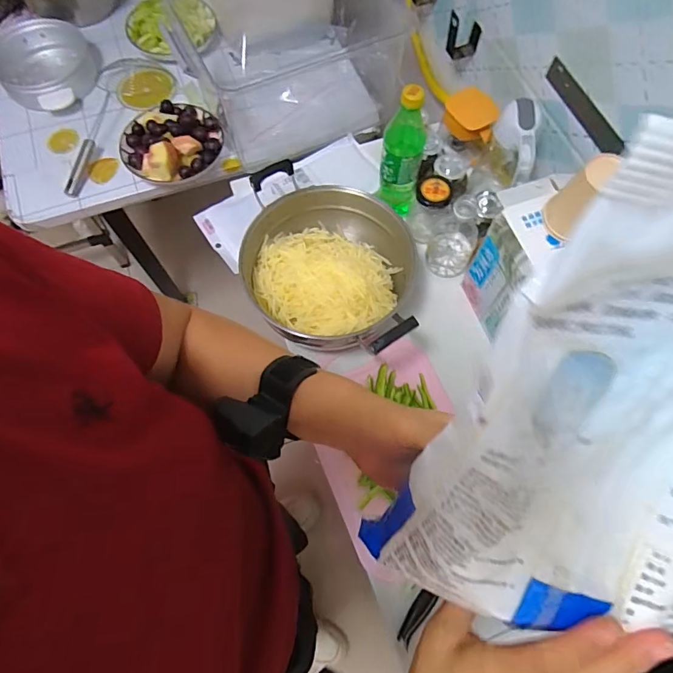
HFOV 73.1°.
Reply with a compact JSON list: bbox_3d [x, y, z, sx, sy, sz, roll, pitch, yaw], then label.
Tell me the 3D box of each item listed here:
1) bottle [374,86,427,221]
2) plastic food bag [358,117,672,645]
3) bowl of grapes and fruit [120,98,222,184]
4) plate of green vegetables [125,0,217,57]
[{"bbox_3d":[0.100,-0.275,0.690,0.059,0.222,0.055,10,68,4],"label":"bottle"},{"bbox_3d":[0.135,0.057,0.192,0.169,0.251,0.056,8,36,-2],"label":"plastic food bag"},{"bbox_3d":[-0.293,-0.343,0.815,0.175,0.068,0.164,0,68,0],"label":"bowl of grapes and fruit"},{"bbox_3d":[-0.339,-0.644,0.934,0.174,0.059,0.151,-32,72,-12],"label":"plate of green vegetables"}]

